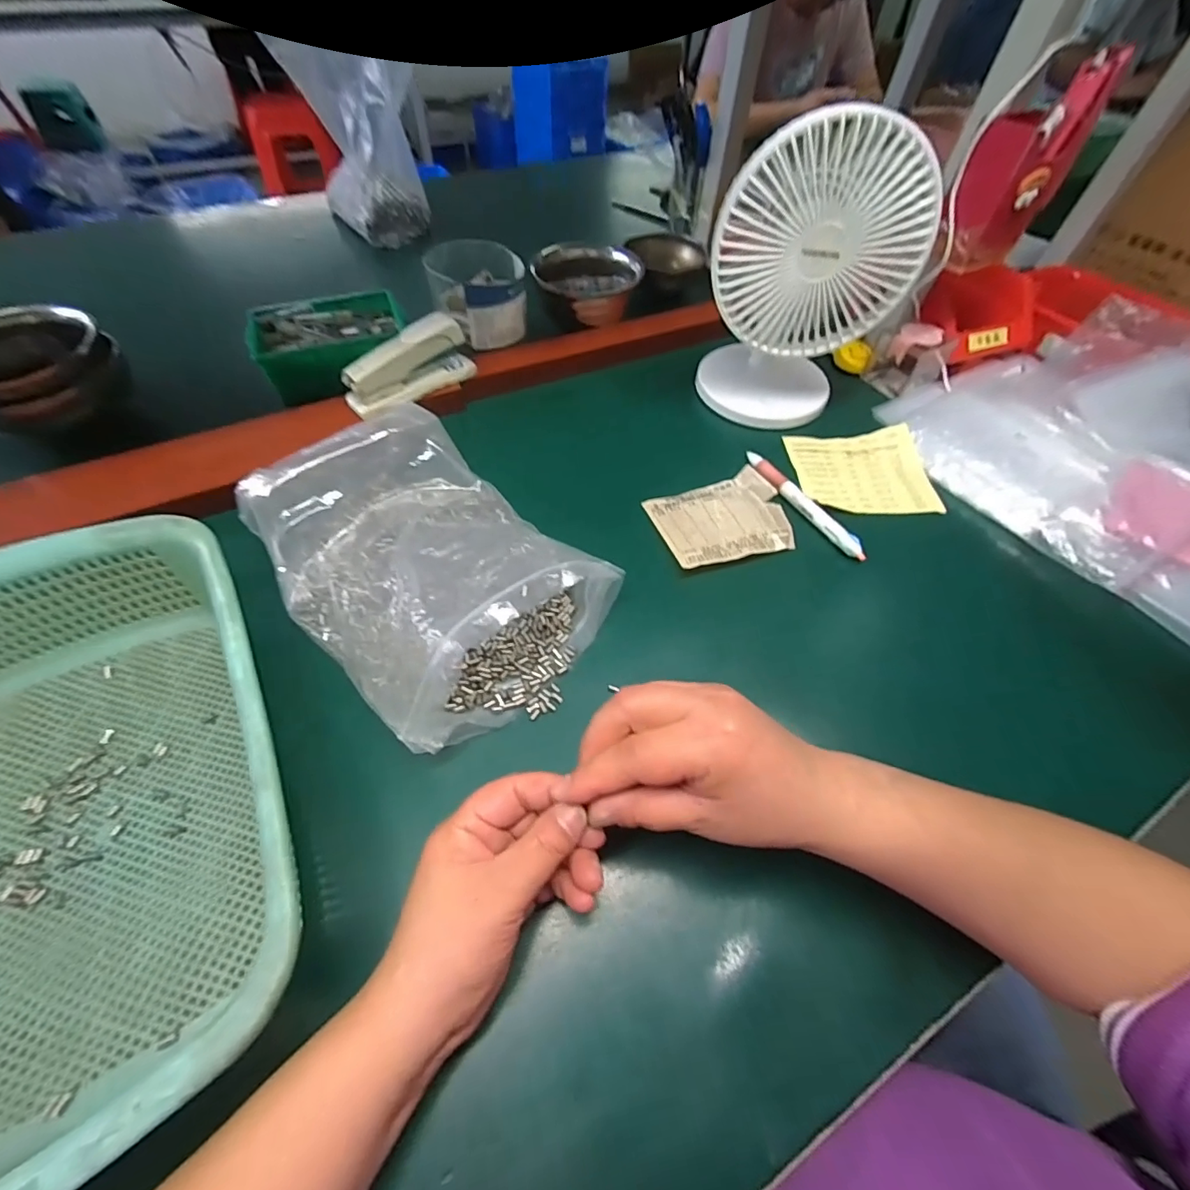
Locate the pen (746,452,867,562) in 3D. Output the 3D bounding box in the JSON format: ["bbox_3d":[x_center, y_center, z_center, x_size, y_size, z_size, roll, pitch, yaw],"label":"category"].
[{"bbox_3d":[0.181,-0.081,0.444,0.016,0.010,0.141,-26,60,-20],"label":"pen"}]

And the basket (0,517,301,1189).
[{"bbox_3d":[-0.264,0.109,0.239,0.220,0.070,0.291,-23,59,-18],"label":"basket"}]

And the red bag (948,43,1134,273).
[{"bbox_3d":[0.355,-0.357,0.428,0.069,0.124,0.082,33,59,19],"label":"red bag"}]

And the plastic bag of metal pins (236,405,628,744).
[{"bbox_3d":[-0.113,-0.027,0.351,0.242,0.061,0.176,38,61,22],"label":"plastic bag of metal pins"}]

